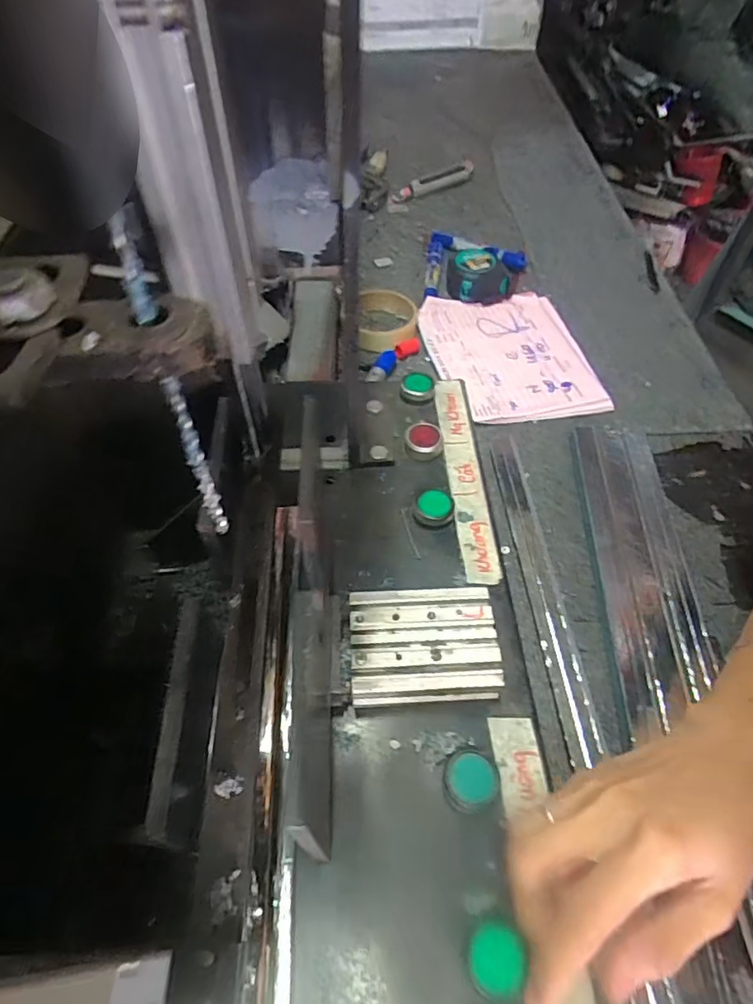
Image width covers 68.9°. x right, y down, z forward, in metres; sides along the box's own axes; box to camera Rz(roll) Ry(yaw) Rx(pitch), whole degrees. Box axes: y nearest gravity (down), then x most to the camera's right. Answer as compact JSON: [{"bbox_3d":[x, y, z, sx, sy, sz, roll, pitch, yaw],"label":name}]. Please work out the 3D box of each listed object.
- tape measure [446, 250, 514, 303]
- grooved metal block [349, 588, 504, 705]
[{"bbox_3d":[0.130,-0.277,0.672,0.084,0.043,0.070,7,53,5],"label":"tape measure"},{"bbox_3d":[0.026,0.083,0.308,0.079,0.027,0.062,-2,53,-2],"label":"grooved metal block"}]

